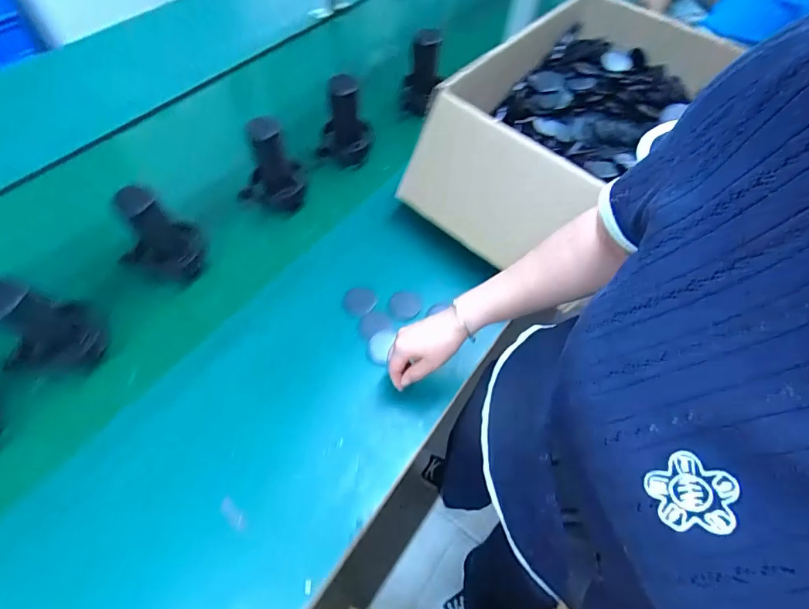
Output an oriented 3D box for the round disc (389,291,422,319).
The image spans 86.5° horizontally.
[{"bbox_3d":[0.001,0.000,0.713,0.053,0.004,0.051,5,58,-9],"label":"round disc"}]

